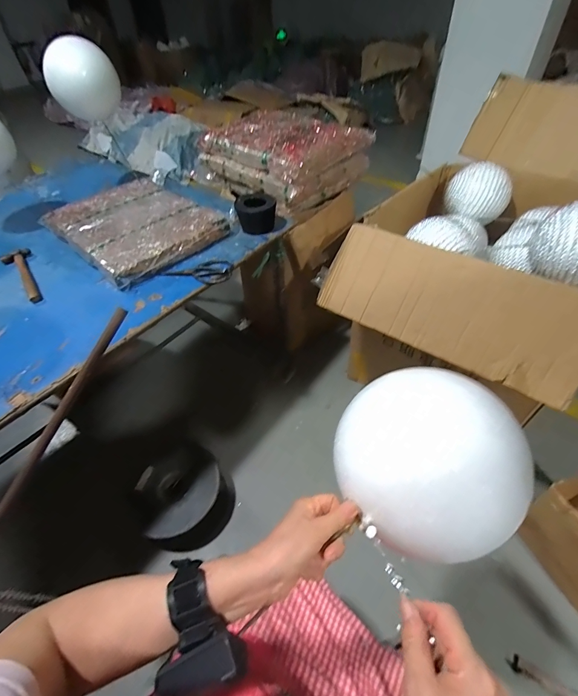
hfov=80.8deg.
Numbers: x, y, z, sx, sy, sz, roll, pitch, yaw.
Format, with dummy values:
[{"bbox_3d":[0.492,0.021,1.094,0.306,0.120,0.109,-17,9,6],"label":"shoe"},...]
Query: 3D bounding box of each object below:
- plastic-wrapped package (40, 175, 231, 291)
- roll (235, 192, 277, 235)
[{"bbox_3d":[-0.461,-0.376,1.005,0.530,0.045,0.358,34,58,31],"label":"plastic-wrapped package"},{"bbox_3d":[-0.095,-0.394,0.996,0.108,0.094,0.108,-3,47,3],"label":"roll"}]

